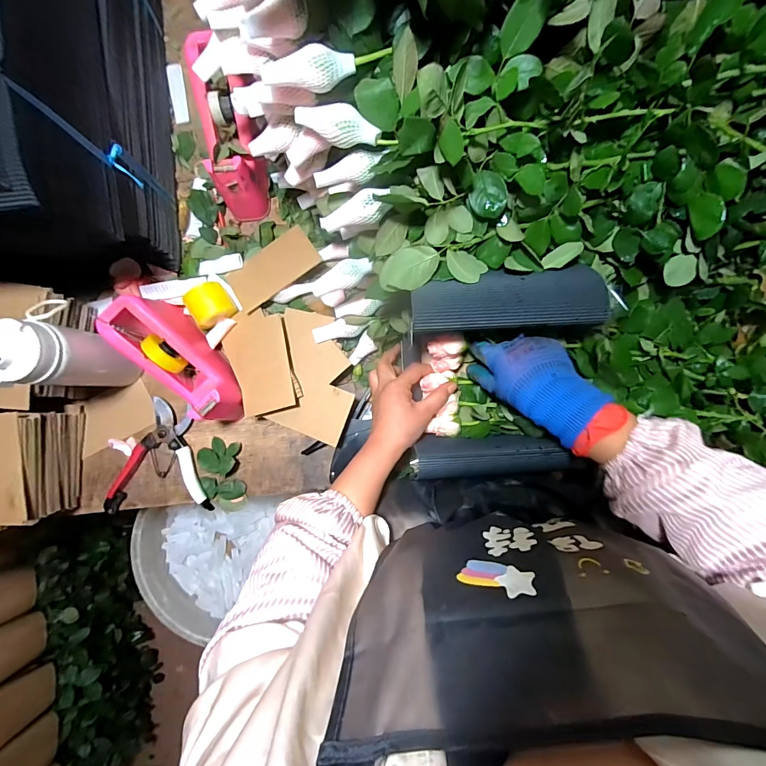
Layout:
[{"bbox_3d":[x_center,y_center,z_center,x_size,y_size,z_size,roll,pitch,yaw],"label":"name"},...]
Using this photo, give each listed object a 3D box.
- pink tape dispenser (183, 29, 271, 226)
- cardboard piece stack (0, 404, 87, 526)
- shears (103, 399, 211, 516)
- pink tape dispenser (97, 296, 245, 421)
[{"bbox_3d":[-0.210,-0.341,0.509,0.068,0.091,0.207,-13,104,-1],"label":"pink tape dispenser"},{"bbox_3d":[-0.499,0.112,0.513,0.086,0.104,0.147,0,90,-1],"label":"cardboard piece stack"},{"bbox_3d":[-0.334,0.109,0.563,0.145,0.023,0.164,1,90,-1],"label":"shears"},{"bbox_3d":[-0.277,-0.027,0.526,0.082,0.103,0.204,-39,91,-1],"label":"pink tape dispenser"}]

